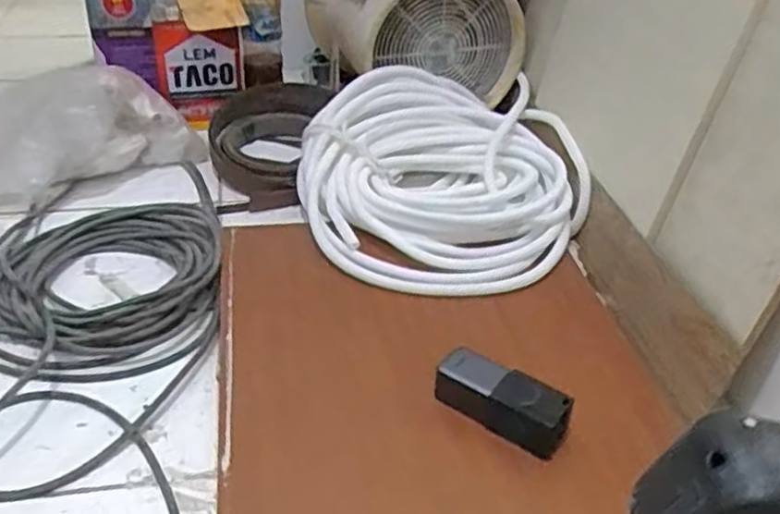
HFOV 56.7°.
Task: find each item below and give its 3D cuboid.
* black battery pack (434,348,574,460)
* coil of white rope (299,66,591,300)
[{"bbox_3d":[0.126,0.161,0.843,0.154,0.046,0.060,22,40,24],"label":"black battery pack"},{"bbox_3d":[0.099,-0.136,1.174,0.436,0.172,0.438,2,36,-1],"label":"coil of white rope"}]

